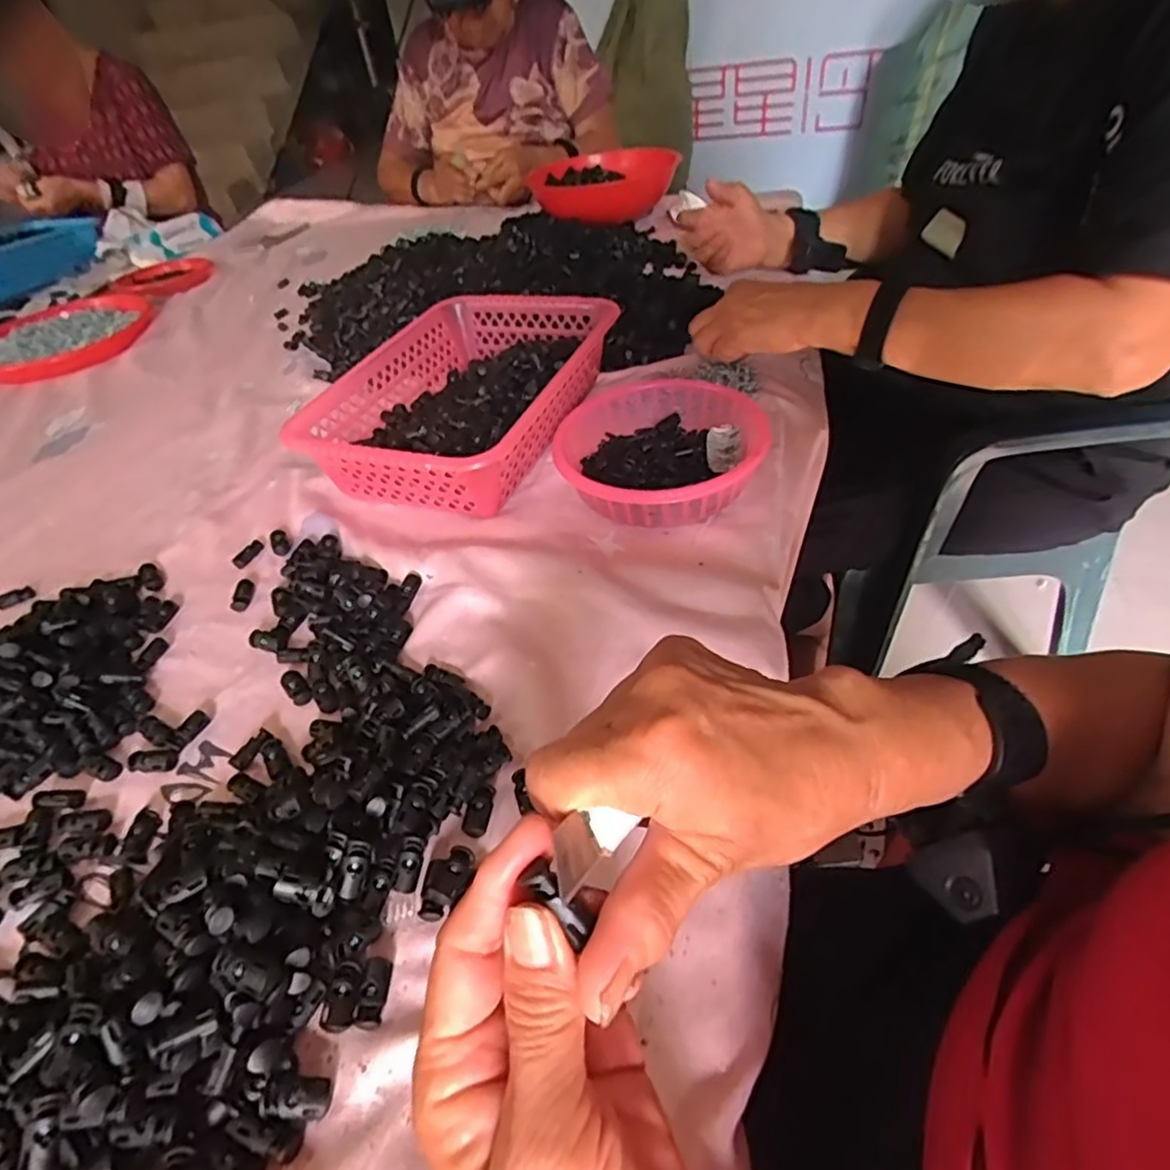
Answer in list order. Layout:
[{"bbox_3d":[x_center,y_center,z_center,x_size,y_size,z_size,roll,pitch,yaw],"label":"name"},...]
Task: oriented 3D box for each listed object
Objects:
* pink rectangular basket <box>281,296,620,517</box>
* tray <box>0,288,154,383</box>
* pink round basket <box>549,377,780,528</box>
[{"bbox_3d":[-0.113,-0.181,0.634,0.200,0.069,0.291,13,48,22],"label":"pink rectangular basket"},{"bbox_3d":[-0.763,-0.369,0.956,0.237,0.022,0.281,-18,46,-13],"label":"tray"},{"bbox_3d":[0.062,-0.111,0.556,0.168,0.048,0.174,-7,44,2],"label":"pink round basket"}]

